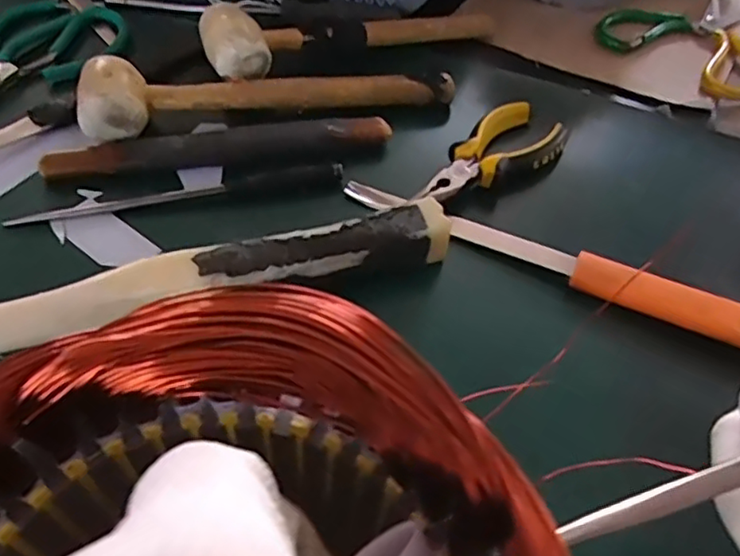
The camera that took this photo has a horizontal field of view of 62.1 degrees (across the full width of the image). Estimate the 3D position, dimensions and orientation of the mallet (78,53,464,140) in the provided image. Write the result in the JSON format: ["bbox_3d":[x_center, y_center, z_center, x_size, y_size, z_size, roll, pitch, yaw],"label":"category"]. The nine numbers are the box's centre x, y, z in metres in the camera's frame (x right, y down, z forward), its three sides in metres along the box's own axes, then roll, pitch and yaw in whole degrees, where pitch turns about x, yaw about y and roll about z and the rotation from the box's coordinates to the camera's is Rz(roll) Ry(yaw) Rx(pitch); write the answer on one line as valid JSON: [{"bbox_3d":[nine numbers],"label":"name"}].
[{"bbox_3d":[-0.067,-0.138,0.443,0.263,0.040,0.057,-9,54,-13],"label":"mallet"}]

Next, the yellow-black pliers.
[{"bbox_3d":[0.085,-0.078,0.418,0.052,0.026,0.129,37,57,21],"label":"yellow-black pliers"}]

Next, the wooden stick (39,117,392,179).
[{"bbox_3d":[-0.099,-0.087,0.415,0.224,0.023,0.024,-4,53,-9],"label":"wooden stick"}]

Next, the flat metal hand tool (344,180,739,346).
[{"bbox_3d":[0.106,-0.015,0.372,0.263,0.014,0.022,22,51,14],"label":"flat metal hand tool"}]

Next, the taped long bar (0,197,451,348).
[{"bbox_3d":[-0.109,0.009,0.327,0.318,0.033,0.029,-13,55,-15],"label":"taped long bar"}]

